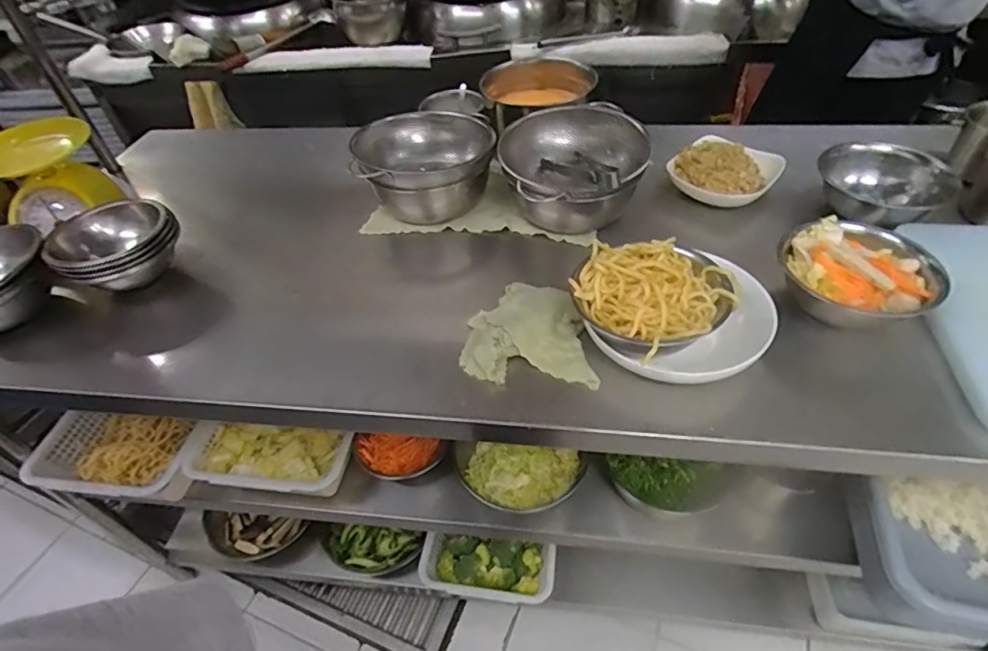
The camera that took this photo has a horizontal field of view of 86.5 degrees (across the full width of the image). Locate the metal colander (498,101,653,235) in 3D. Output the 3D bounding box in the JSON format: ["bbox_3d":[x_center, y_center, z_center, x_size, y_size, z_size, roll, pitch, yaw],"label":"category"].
[{"bbox_3d":[0.118,-0.226,0.803,0.199,0.132,0.226,-3,46,2],"label":"metal colander"}]

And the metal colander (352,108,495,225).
[{"bbox_3d":[-0.111,-0.254,0.852,0.214,0.106,0.195,-15,46,-10],"label":"metal colander"}]

